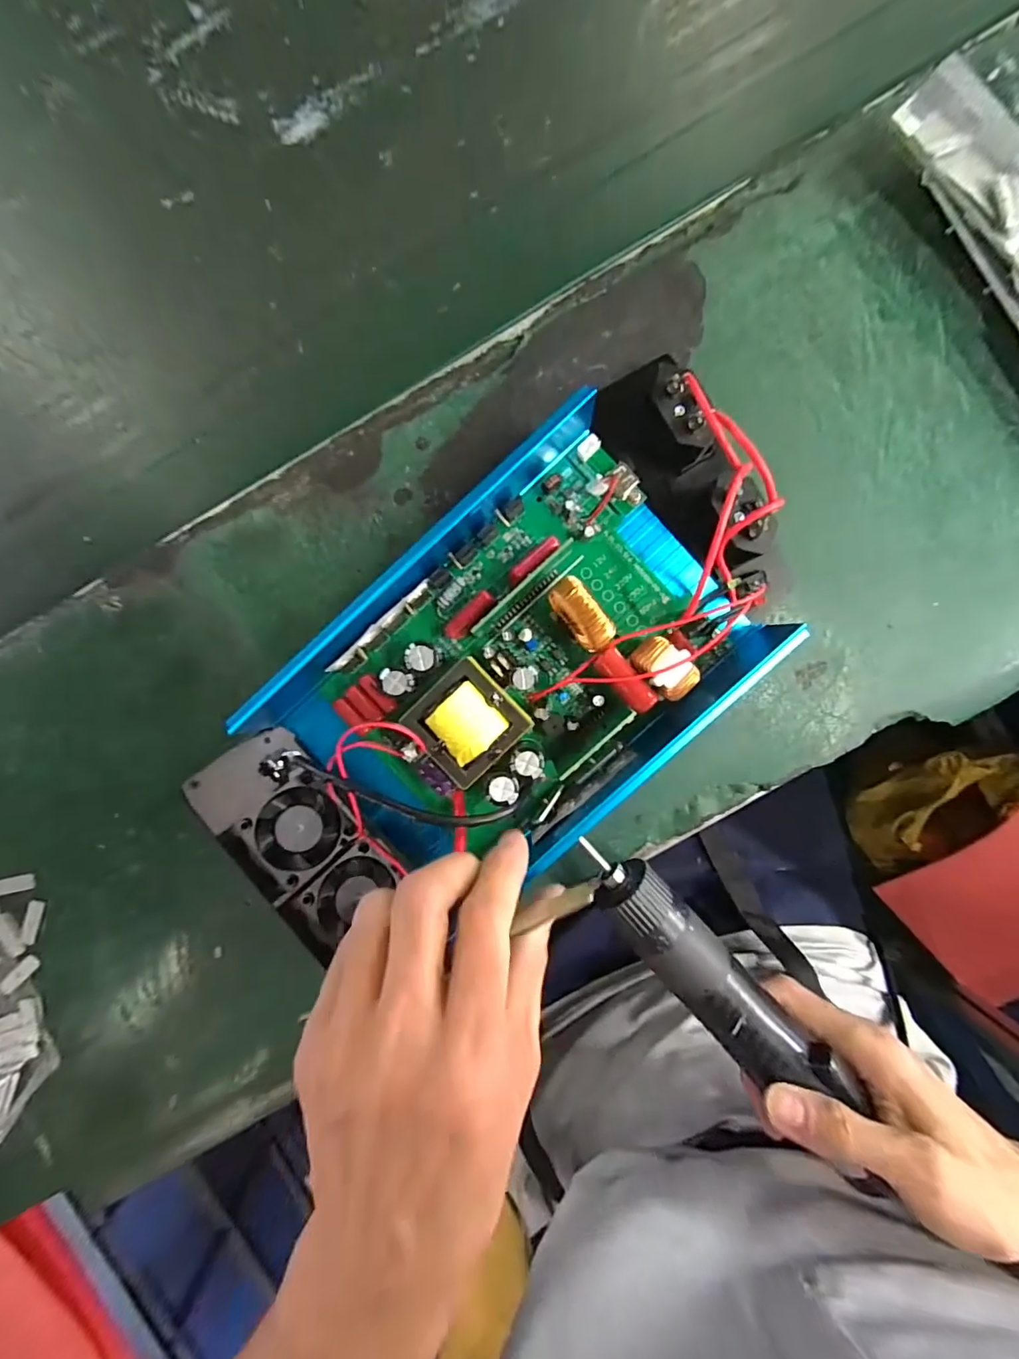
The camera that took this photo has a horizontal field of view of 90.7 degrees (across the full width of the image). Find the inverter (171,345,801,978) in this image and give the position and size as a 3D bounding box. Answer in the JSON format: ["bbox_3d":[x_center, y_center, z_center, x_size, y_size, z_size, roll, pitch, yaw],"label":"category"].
[{"bbox_3d":[0.006,-0.003,0.237,0.288,0.068,0.160,-41,90,3],"label":"inverter"}]

